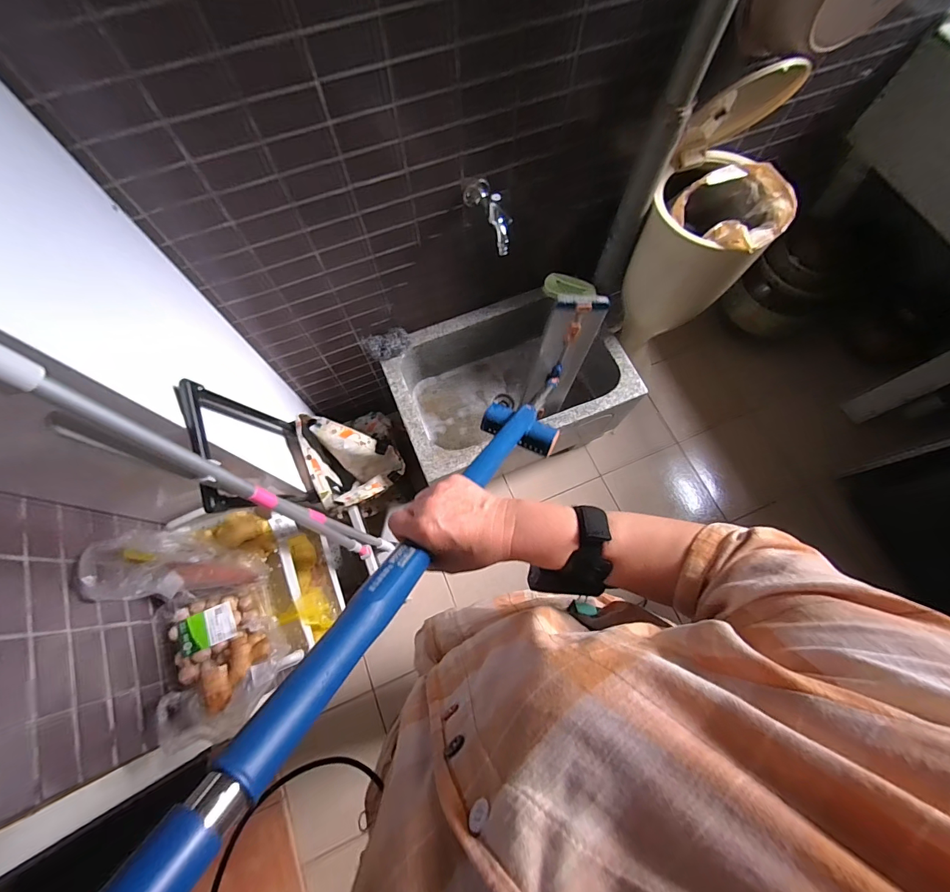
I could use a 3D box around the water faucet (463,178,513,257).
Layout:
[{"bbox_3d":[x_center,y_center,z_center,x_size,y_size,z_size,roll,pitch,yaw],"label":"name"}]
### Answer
[{"bbox_3d":[0.023,-0.437,0.742,0.053,0.088,0.135,-18,72,-5],"label":"water faucet"}]

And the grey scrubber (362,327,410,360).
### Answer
[{"bbox_3d":[-0.220,-0.257,1.018,0.114,0.044,0.063,-27,73,-8],"label":"grey scrubber"}]

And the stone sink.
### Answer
[{"bbox_3d":[0.088,-0.134,1.193,0.579,0.391,0.375,-22,73,-7],"label":"stone sink"}]

